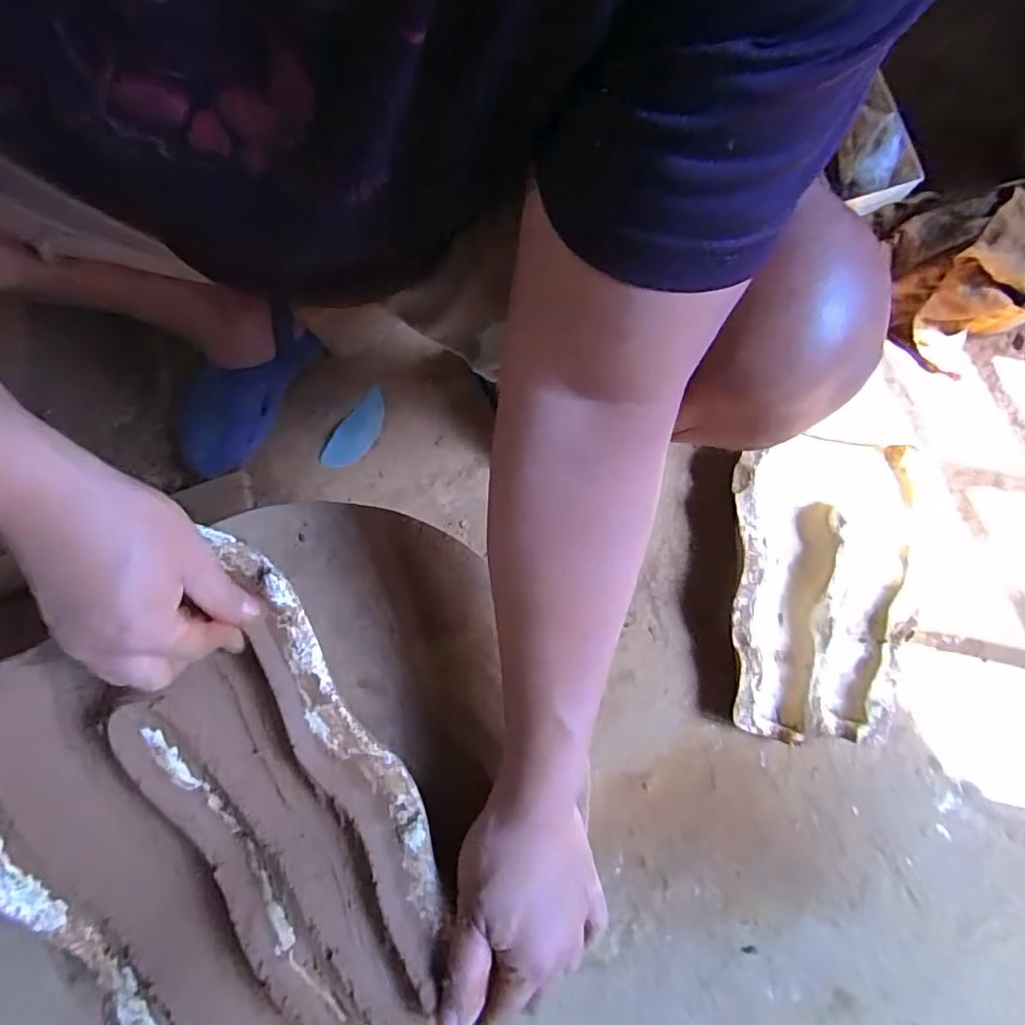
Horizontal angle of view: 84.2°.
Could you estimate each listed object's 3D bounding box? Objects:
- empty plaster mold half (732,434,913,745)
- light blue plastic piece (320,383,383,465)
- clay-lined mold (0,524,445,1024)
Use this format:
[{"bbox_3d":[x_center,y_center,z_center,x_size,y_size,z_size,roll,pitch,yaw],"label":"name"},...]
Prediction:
[{"bbox_3d":[0.361,0.083,0.669,0.210,0.061,0.353,3,79,1],"label":"empty plaster mold half"},{"bbox_3d":[-0.202,-0.104,0.739,0.048,0.004,0.117,42,89,-2],"label":"light blue plastic piece"},{"bbox_3d":[-0.185,0.205,0.350,0.225,0.041,0.321,-32,81,-6],"label":"clay-lined mold"}]

